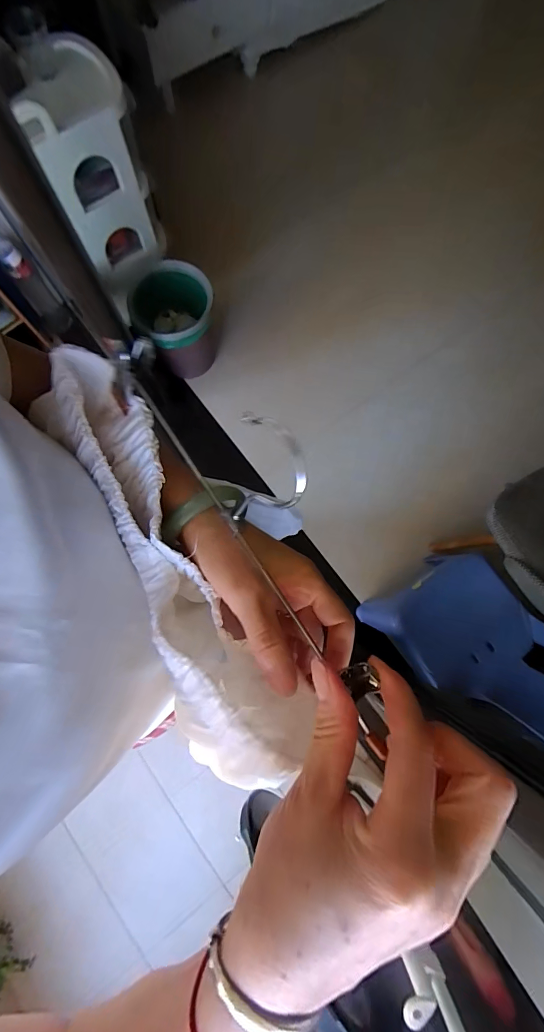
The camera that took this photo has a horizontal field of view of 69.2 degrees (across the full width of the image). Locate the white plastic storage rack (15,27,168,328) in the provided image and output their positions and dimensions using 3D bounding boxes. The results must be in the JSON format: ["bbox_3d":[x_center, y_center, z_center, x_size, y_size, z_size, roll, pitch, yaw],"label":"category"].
[{"bbox_3d":[-0.458,-0.927,1.088,0.201,0.469,0.232,-3,79,-1],"label":"white plastic storage rack"}]

